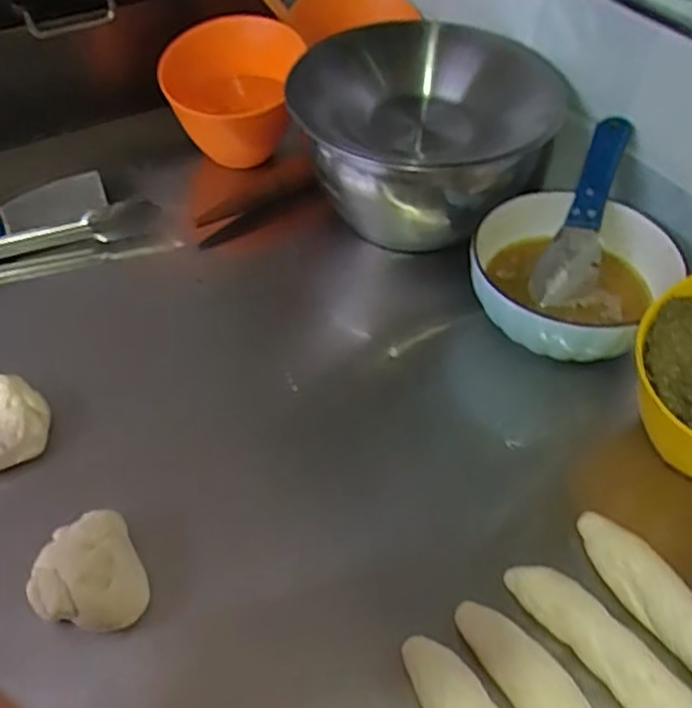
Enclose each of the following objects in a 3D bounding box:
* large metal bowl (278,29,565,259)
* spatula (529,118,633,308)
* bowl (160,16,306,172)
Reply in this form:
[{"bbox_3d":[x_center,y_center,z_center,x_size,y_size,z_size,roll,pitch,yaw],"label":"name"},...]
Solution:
[{"bbox_3d":[0.079,-0.228,0.728,0.246,0.149,0.243,-13,50,-12],"label":"large metal bowl"},{"bbox_3d":[0.220,-0.126,0.636,0.049,0.030,0.183,19,82,15],"label":"spatula"},{"bbox_3d":[-0.128,-0.310,0.812,0.158,0.124,0.172,0,49,0],"label":"bowl"}]

